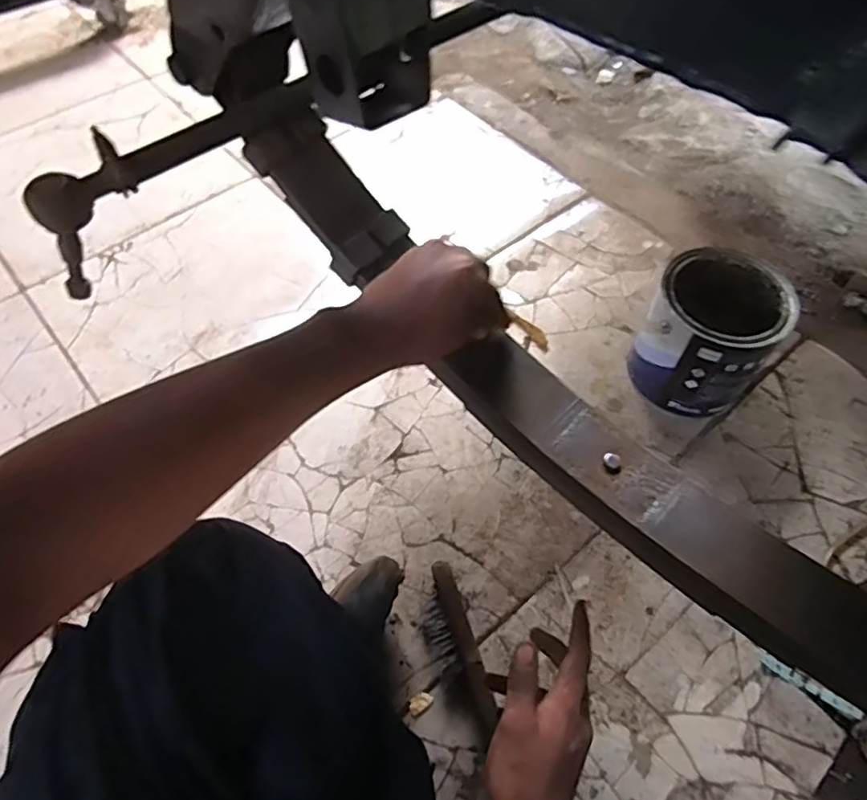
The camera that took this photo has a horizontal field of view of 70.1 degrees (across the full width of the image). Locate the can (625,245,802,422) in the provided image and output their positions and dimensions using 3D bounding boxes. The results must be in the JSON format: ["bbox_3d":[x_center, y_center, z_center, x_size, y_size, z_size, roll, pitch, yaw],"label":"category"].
[{"bbox_3d":[0.340,-0.079,0.776,0.144,0.153,0.150,25,61,15],"label":"can"}]

